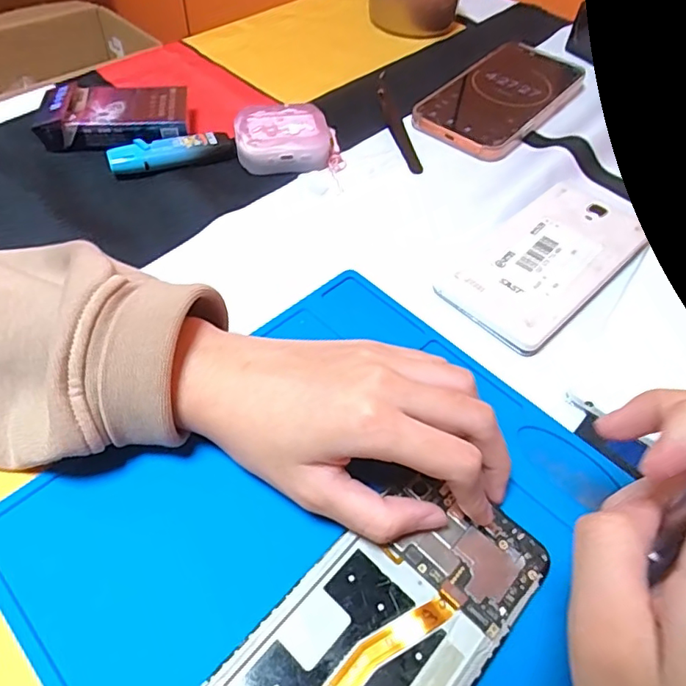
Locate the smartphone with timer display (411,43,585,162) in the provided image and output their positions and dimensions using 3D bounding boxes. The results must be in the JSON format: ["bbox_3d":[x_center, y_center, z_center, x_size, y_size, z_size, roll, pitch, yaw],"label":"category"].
[{"bbox_3d":[0.138,-0.207,0.448,0.080,0.013,0.176,36,59,22],"label":"smartphone with timer display"}]

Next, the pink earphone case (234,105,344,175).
[{"bbox_3d":[-0.038,-0.143,0.381,0.073,0.029,0.042,-4,53,-6],"label":"pink earphone case"}]

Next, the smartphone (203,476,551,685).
[{"bbox_3d":[0.013,0.113,0.200,0.147,0.006,0.071,-34,62,-26],"label":"smartphone"}]

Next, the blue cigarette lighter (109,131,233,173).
[{"bbox_3d":[-0.119,-0.133,0.378,0.085,0.016,0.021,-14,55,-14],"label":"blue cigarette lighter"}]

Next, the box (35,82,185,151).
[{"bbox_3d":[-0.165,-0.164,0.392,0.098,0.026,0.055,-4,53,-6],"label":"box"}]

